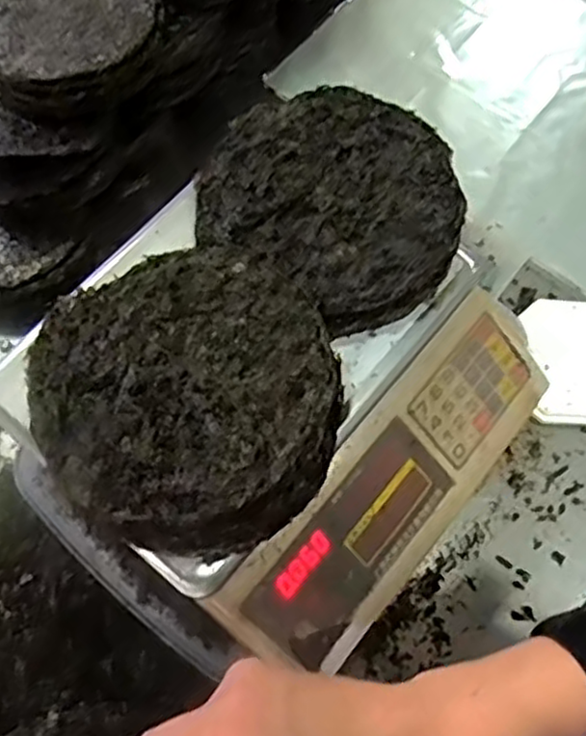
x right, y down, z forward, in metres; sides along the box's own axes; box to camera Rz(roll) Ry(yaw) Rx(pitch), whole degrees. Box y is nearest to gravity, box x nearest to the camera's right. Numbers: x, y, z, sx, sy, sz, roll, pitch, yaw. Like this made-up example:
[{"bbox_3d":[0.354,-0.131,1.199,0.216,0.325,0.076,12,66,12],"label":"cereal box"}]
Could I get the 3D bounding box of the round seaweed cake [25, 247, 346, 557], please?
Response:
[{"bbox_3d":[-0.070,0.015,0.482,0.191,0.033,0.205,0,67,1],"label":"round seaweed cake"}]

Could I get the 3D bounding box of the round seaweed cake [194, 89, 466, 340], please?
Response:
[{"bbox_3d":[0.033,-0.132,0.548,0.199,0.023,0.168,36,72,15],"label":"round seaweed cake"}]

